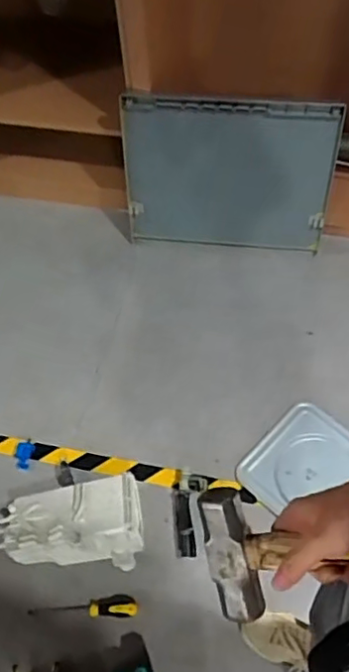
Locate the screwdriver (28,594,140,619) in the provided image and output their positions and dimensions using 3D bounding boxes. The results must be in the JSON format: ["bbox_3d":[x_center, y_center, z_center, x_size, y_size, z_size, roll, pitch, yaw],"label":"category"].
[{"bbox_3d":[-0.206,0.616,1.359,0.249,0.032,0.046,1,58,2],"label":"screwdriver"}]

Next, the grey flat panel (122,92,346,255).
[{"bbox_3d":[0.147,-0.454,1.700,0.583,0.482,0.046,7,48,9],"label":"grey flat panel"}]

